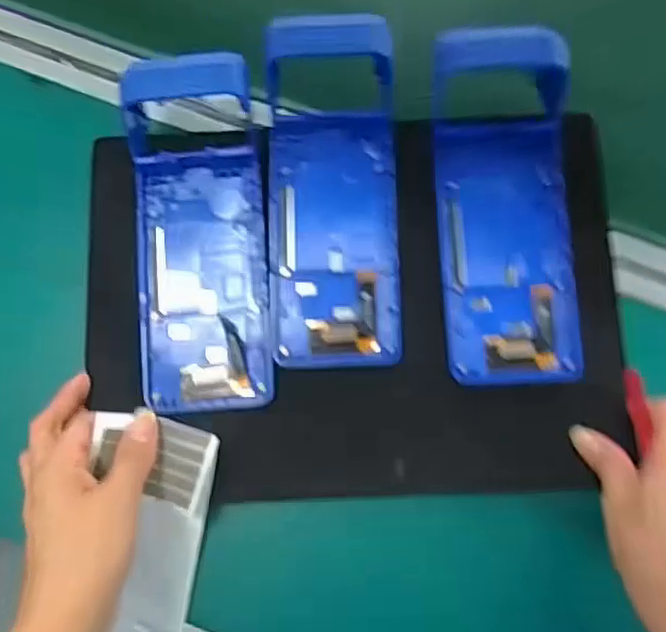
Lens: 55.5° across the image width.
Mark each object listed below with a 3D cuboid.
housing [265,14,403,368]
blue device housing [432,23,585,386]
[{"bbox_3d":[0.000,-0.080,0.410,0.083,0.029,0.222,-2,85,3],"label":"housing"},{"bbox_3d":[0.110,-0.070,0.405,0.083,0.027,0.223,-2,85,3],"label":"blue device housing"}]

